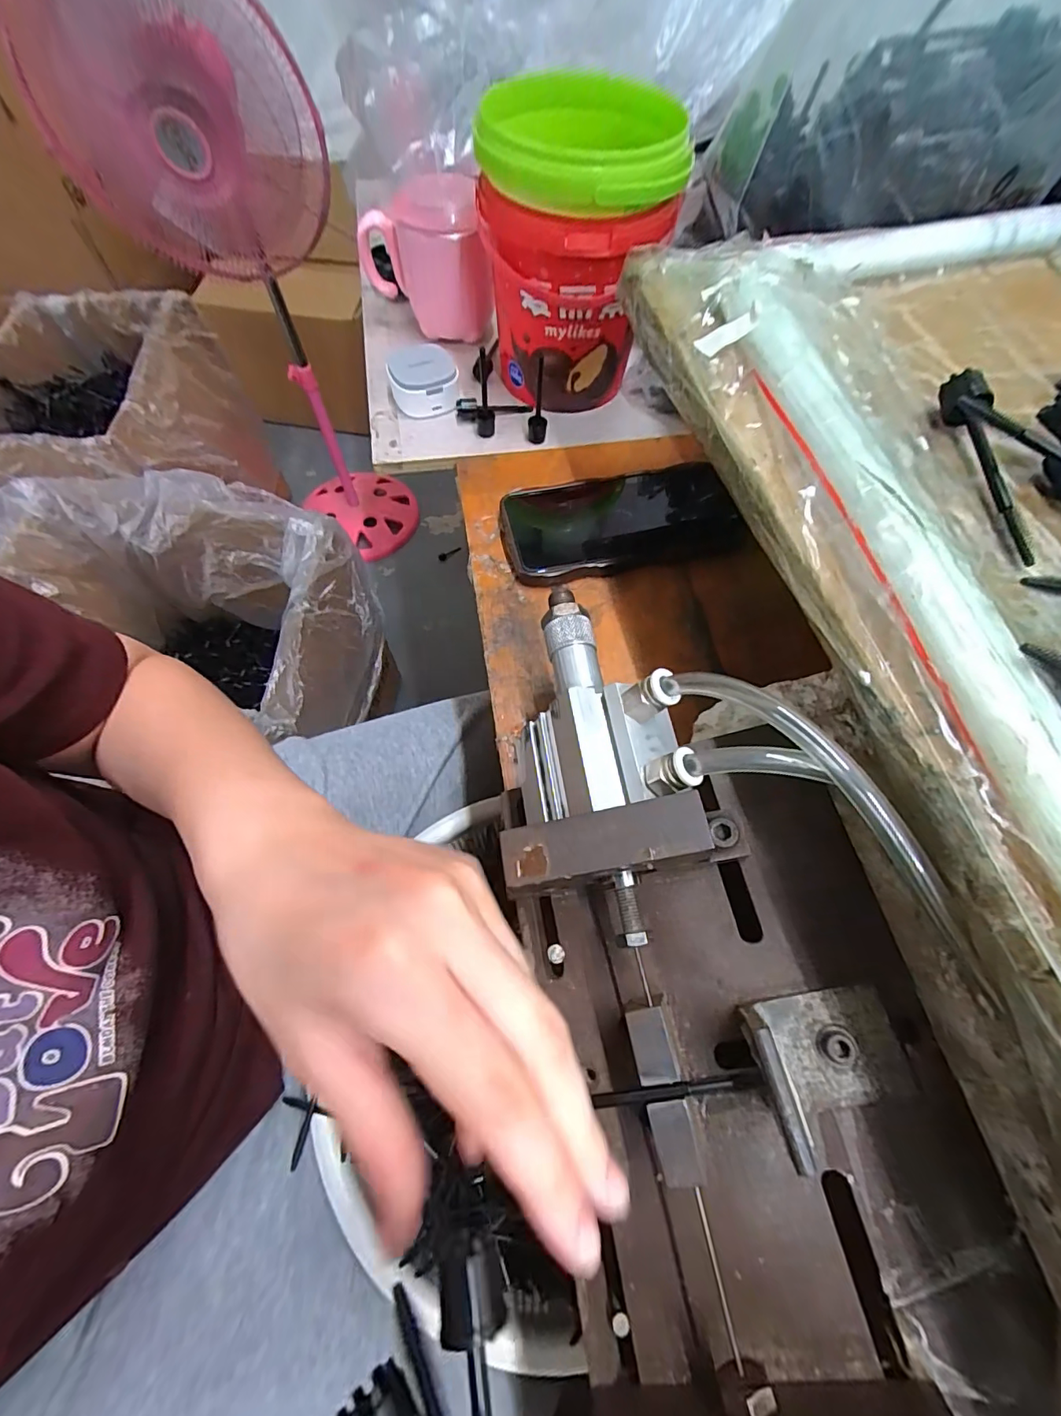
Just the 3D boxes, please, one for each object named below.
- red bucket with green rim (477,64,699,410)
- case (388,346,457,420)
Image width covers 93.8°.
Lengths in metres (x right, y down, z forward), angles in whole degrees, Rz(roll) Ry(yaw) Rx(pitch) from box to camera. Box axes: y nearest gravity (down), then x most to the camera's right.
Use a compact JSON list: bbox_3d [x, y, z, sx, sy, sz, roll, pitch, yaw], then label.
[{"bbox_3d":[0.027,-0.326,0.367,0.119,0.155,0.118,-5,65,-4],"label":"red bucket with green rim"},{"bbox_3d":[-0.087,-0.269,0.405,0.053,0.031,0.050,-14,66,-8],"label":"case"}]

